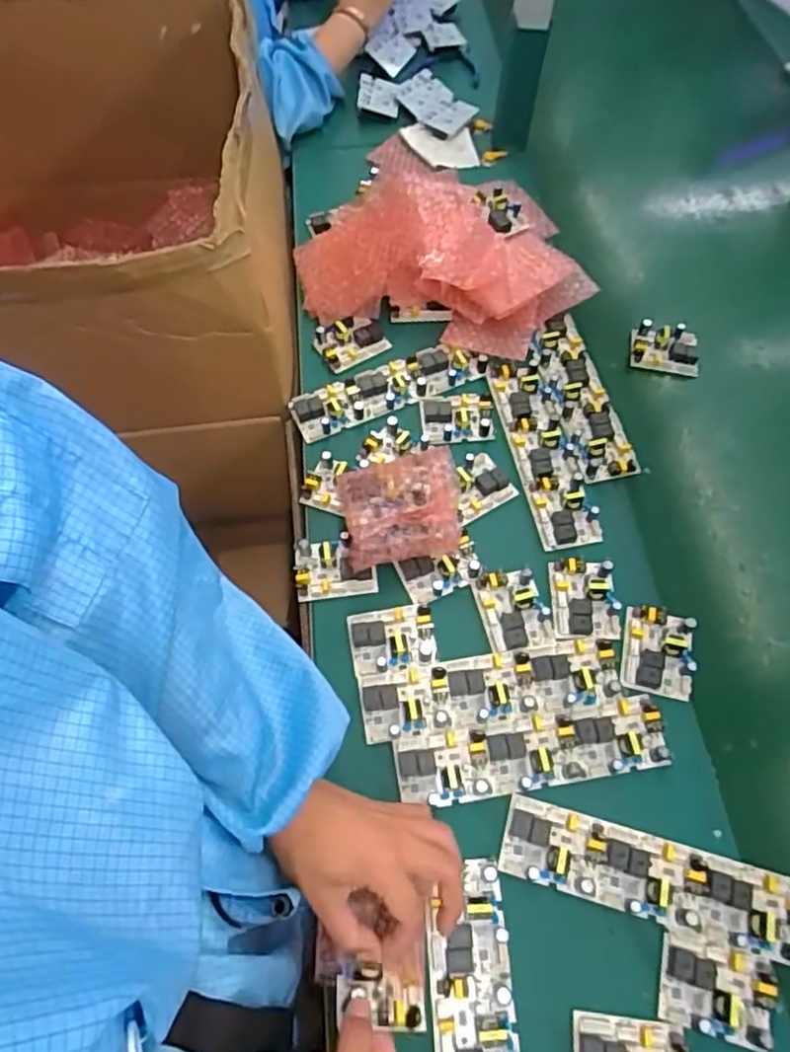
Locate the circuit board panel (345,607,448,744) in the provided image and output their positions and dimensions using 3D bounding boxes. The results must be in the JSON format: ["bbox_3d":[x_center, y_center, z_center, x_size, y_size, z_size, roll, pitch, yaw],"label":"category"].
[{"bbox_3d":[0.003,0.135,0.623,0.080,0.014,0.120,-10,62,-4],"label":"circuit board panel"}]

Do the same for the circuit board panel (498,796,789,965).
[{"bbox_3d":[0.209,0.285,0.539,0.237,0.014,0.057,14,63,9],"label":"circuit board panel"}]

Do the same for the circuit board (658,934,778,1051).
[{"bbox_3d":[0.248,0.353,0.509,0.082,0.018,0.066,13,63,8],"label":"circuit board"}]

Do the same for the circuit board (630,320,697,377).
[{"bbox_3d":[0.334,-0.221,0.826,0.081,0.035,0.061,14,62,7],"label":"circuit board"}]

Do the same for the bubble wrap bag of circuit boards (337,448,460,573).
[{"bbox_3d":[0.003,-0.015,0.653,0.111,0.098,0.093,-14,63,-6],"label":"bubble wrap bag of circuit boards"}]

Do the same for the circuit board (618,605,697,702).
[{"bbox_3d":[0.249,0.115,0.625,0.064,0.016,0.083,11,63,7],"label":"circuit board"}]

